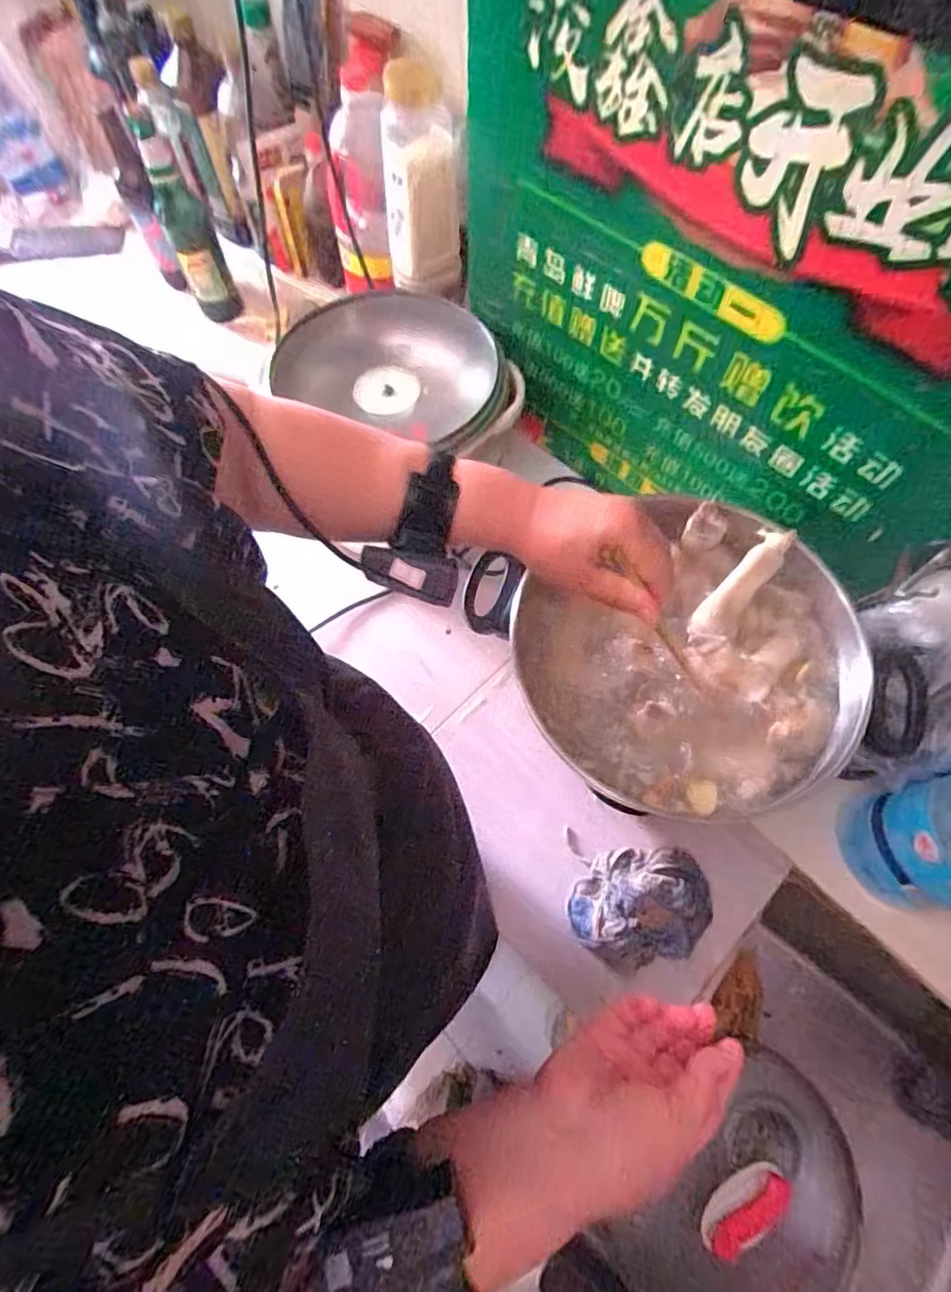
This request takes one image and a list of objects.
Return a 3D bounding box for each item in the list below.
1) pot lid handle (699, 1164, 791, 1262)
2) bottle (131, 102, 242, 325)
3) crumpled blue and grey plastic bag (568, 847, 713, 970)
[{"bbox_3d":[0.303,0.637,0.648,0.113,0.028,0.049,-44,72,0],"label":"pot lid handle"},{"bbox_3d":[-0.416,-0.603,0.834,0.071,0.249,0.054,-28,69,-11],"label":"bottle"},{"bbox_3d":[0.167,0.258,0.571,0.140,0.033,0.102,-9,66,-2],"label":"crumpled blue and grey plastic bag"}]

